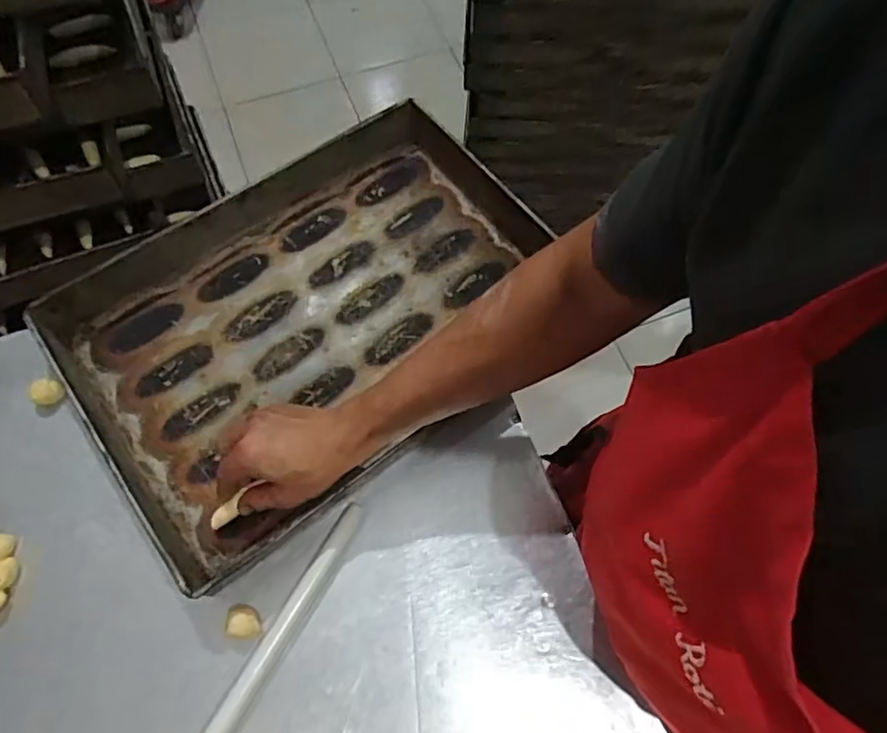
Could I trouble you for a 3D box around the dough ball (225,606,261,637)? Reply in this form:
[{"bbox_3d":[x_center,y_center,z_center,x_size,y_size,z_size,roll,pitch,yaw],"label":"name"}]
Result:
[{"bbox_3d":[-0.182,0.233,0.548,0.030,0.027,0.025,9,66,3],"label":"dough ball"}]

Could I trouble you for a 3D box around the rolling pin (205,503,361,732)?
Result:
[{"bbox_3d":[-0.150,0.247,0.549,0.022,0.018,0.263,28,68,11],"label":"rolling pin"}]

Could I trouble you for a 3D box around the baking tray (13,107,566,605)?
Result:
[{"bbox_3d":[-0.132,-0.062,0.660,0.516,0.061,0.357,-35,71,-15],"label":"baking tray"}]

